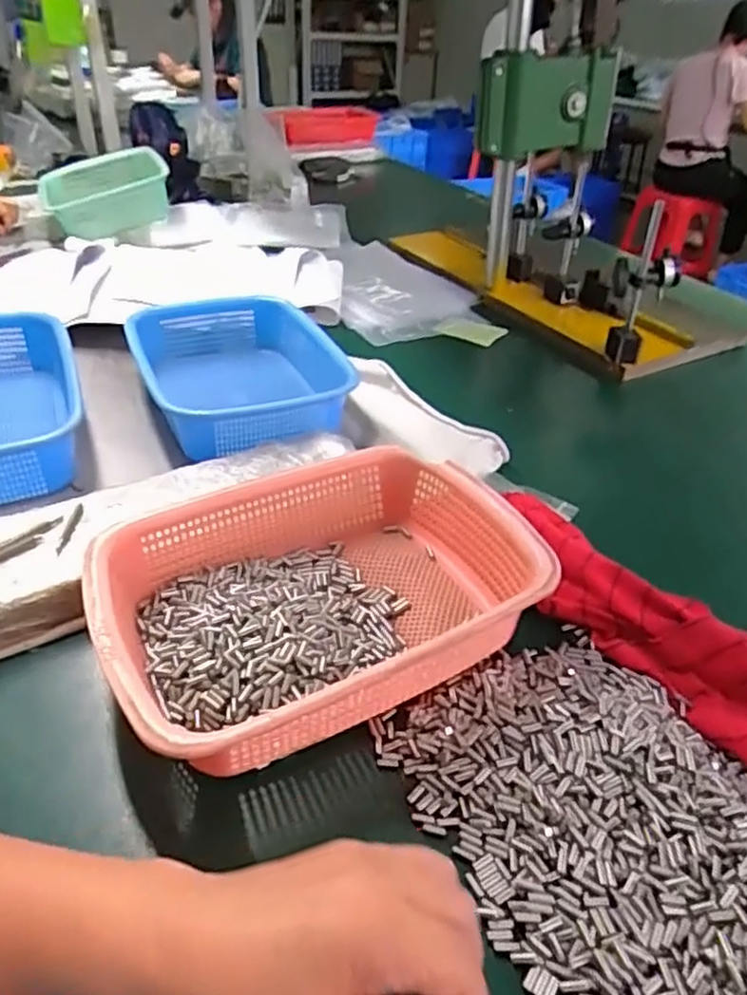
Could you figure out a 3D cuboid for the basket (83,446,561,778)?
[{"bbox_3d":[-0.038,0.068,0.490,0.292,0.080,0.211,-18,42,-25],"label":"basket"}]

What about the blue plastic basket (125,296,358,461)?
[{"bbox_3d":[-0.147,-0.132,0.774,0.215,0.080,0.282,-10,39,-16],"label":"blue plastic basket"}]

